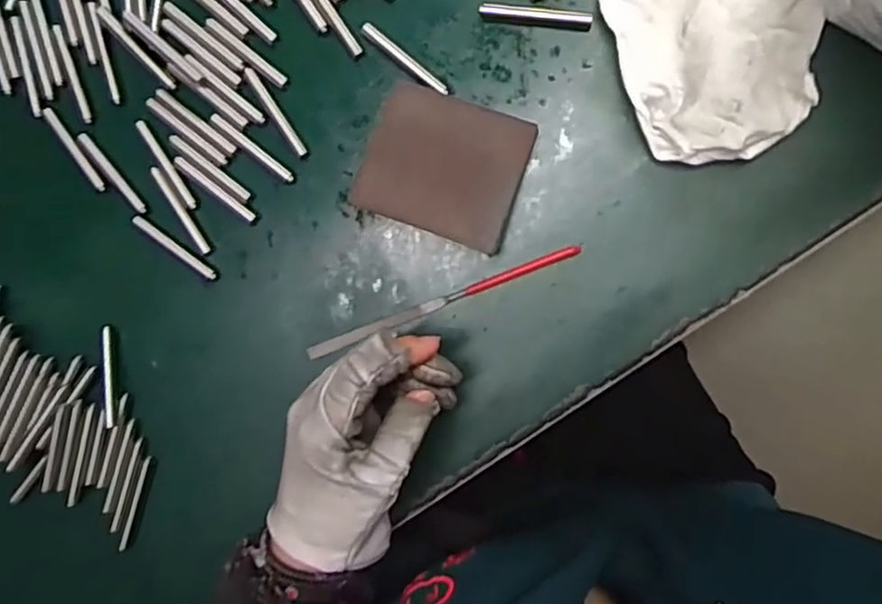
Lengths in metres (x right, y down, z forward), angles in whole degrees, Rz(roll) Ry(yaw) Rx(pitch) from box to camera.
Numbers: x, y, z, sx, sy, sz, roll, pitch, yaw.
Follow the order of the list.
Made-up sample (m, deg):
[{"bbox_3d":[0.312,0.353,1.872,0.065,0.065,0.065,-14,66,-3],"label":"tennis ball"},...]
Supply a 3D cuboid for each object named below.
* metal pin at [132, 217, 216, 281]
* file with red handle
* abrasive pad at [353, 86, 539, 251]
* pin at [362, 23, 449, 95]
[{"bbox_3d":[-0.152,-0.031,0.385,0.057,0.004,0.006,36,97,4],"label":"metal pin"},{"bbox_3d":[-0.001,0.001,0.375,0.160,0.004,0.007,-22,91,8],"label":"file with red handle"},{"bbox_3d":[0.003,-0.070,0.356,0.078,0.030,0.067,19,96,6],"label":"abrasive pad"},{"bbox_3d":[-0.019,-0.132,0.367,0.059,0.004,0.006,40,98,3],"label":"pin"}]

